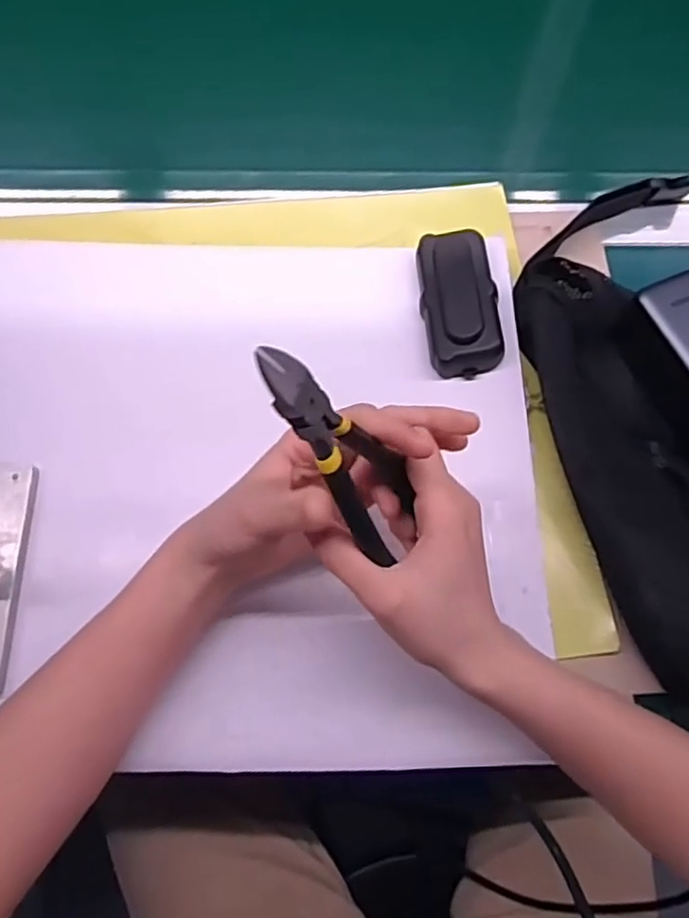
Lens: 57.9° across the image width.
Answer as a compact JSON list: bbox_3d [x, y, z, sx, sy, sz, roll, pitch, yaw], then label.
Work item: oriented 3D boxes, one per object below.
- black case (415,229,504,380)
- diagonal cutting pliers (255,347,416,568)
[{"bbox_3d":[0.081,-0.112,0.441,0.050,0.028,0.103,-3,71,-5],"label":"black case"},{"bbox_3d":[0.002,0.004,0.275,0.018,0.148,0.045,10,66,32],"label":"diagonal cutting pliers"}]

